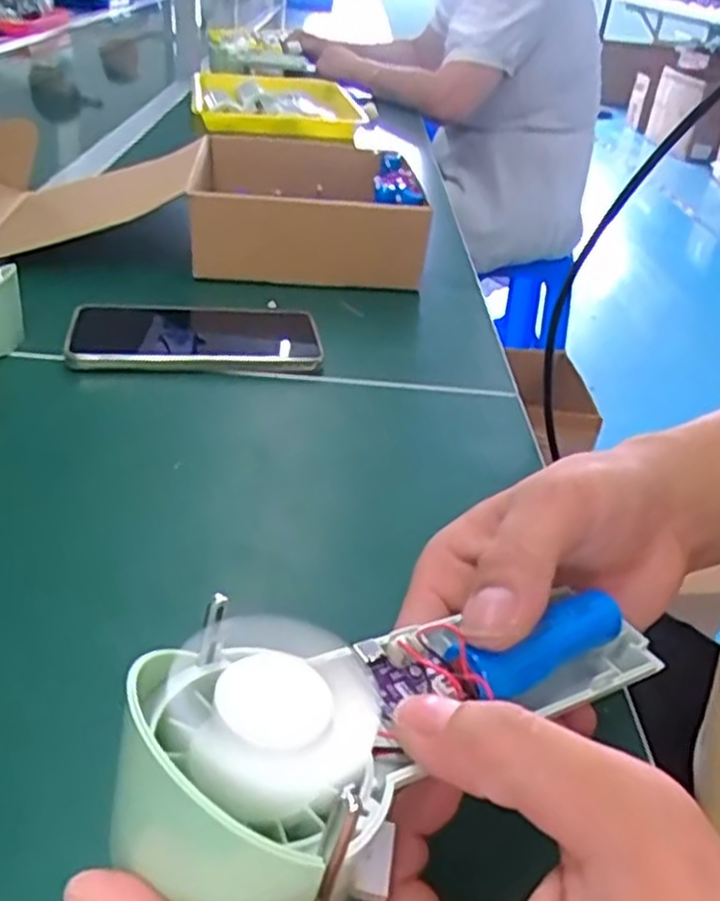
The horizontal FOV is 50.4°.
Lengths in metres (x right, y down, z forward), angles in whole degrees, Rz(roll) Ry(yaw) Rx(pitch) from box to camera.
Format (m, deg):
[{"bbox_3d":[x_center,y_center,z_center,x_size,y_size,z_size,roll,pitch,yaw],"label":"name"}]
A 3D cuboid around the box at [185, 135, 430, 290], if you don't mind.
[{"bbox_3d":[-0.049,-0.217,0.692,0.195,0.075,0.235,-1,34,-9],"label":"box"}]

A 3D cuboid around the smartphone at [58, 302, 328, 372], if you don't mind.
[{"bbox_3d":[-0.111,-0.077,0.526,0.163,0.015,0.090,-6,35,-16],"label":"smartphone"}]

